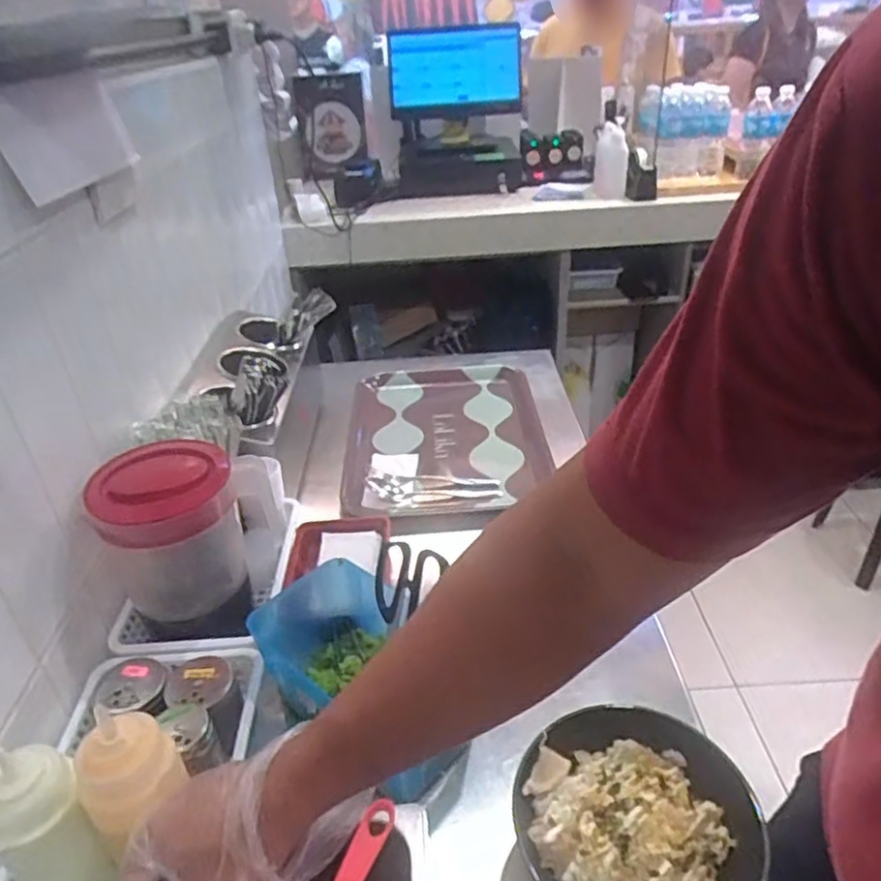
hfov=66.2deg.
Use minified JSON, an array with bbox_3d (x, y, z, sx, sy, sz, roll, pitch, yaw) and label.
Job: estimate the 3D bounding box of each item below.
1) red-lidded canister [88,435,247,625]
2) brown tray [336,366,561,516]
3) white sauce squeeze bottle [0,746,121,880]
[{"bbox_3d":[-0.272,0.102,0.701,0.124,0.159,0.124,-15,33,-17],"label":"red-lidded canister"},{"bbox_3d":[0.006,-0.016,1.112,0.316,0.043,0.438,-5,32,-2],"label":"brown tray"},{"bbox_3d":[-0.278,0.281,0.492,0.070,0.135,0.069,-15,33,-17],"label":"white sauce squeeze bottle"}]

